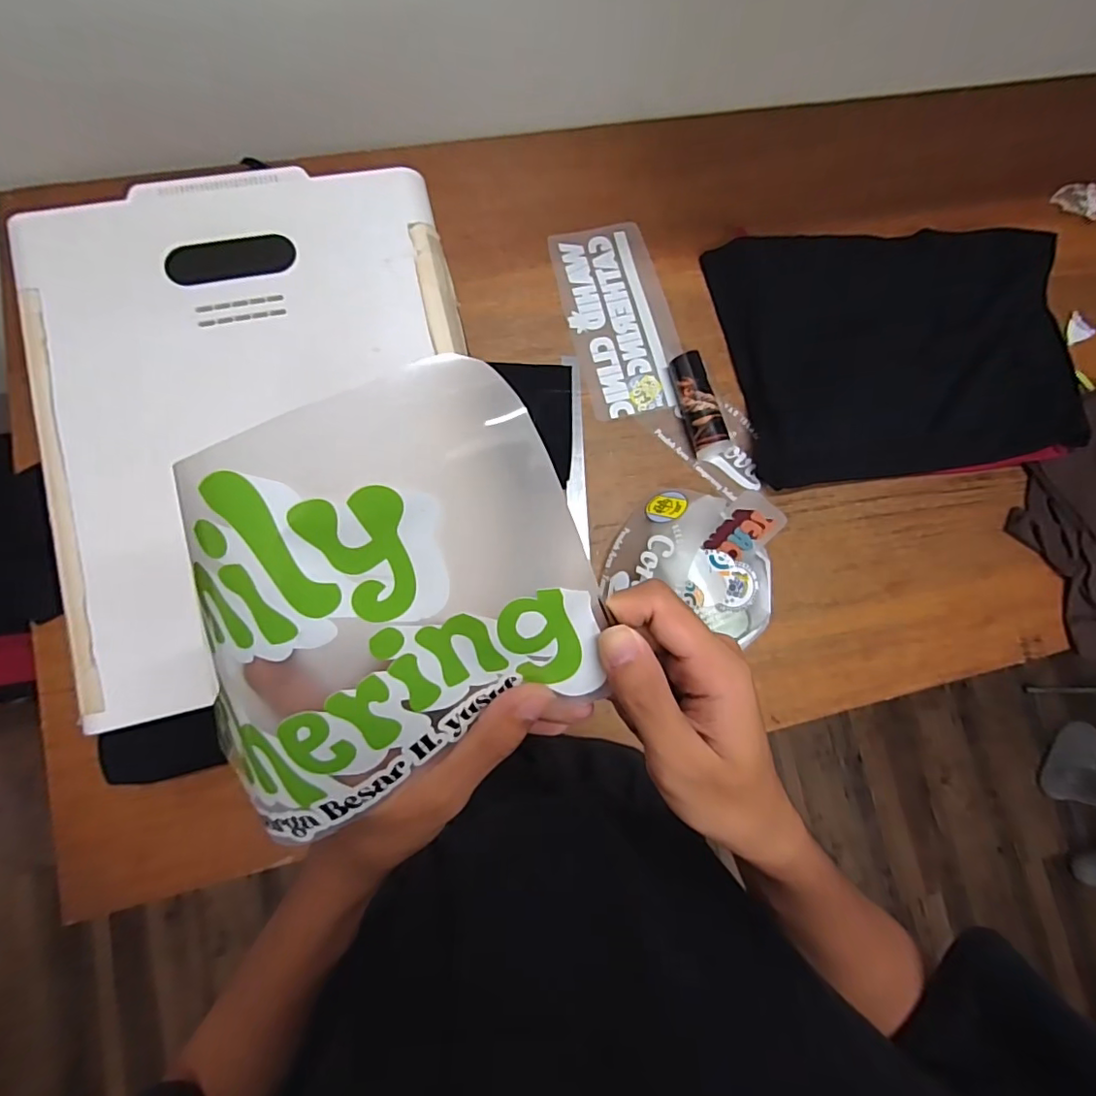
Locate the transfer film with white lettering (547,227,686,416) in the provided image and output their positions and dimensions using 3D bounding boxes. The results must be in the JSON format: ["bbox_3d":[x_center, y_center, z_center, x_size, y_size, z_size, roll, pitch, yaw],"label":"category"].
[{"bbox_3d":[0.100,-0.321,0.779,0.142,0.005,0.278,-13,83,-5],"label":"transfer film with white lettering"}]

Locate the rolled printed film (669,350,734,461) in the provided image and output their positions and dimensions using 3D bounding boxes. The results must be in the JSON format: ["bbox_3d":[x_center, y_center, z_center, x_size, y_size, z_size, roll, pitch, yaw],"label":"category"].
[{"bbox_3d":[0.203,-0.194,0.747,0.050,0.046,0.140,-18,84,-7],"label":"rolled printed film"}]

